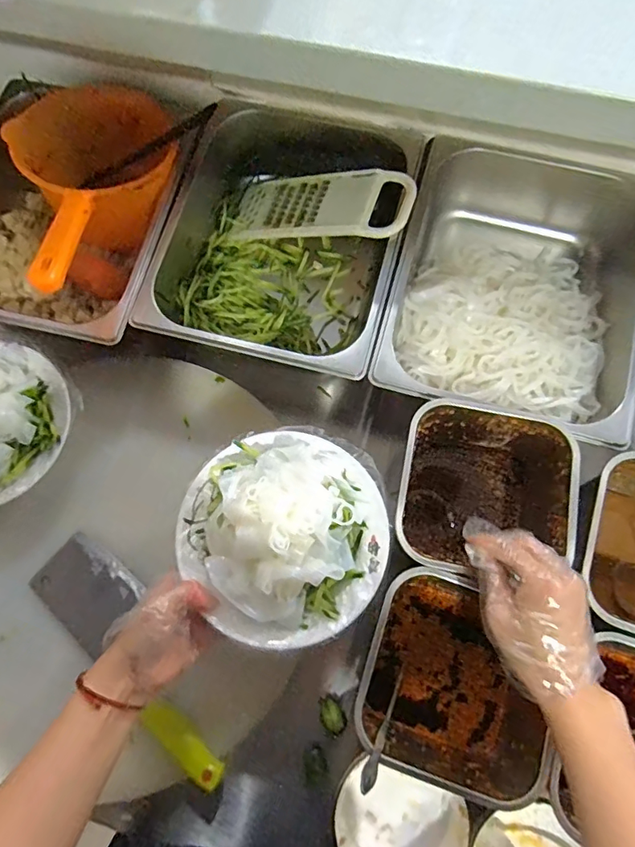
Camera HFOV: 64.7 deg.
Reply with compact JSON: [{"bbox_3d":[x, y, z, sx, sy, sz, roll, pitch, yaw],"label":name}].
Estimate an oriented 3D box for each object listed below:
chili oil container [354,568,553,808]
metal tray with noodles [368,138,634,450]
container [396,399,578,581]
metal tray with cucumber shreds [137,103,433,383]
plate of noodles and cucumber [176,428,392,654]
[{"bbox_3d":[0.121,0.226,0.457,0.153,0.093,0.149,18,74,7],"label":"chili oil container"},{"bbox_3d":[0.224,-0.150,0.582,0.262,0.104,0.338,16,74,7],"label":"metal tray with noodles"},{"bbox_3d":[0.159,0.074,0.507,0.168,0.110,0.160,11,74,5],"label":"container"},{"bbox_3d":[-0.035,-0.217,0.612,0.267,0.098,0.325,14,74,6],"label":"metal tray with cucumber shreds"},{"bbox_3d":[-0.029,0.092,0.439,0.179,0.069,0.185,-1,73,2],"label":"plate of noodles and cucumber"}]

